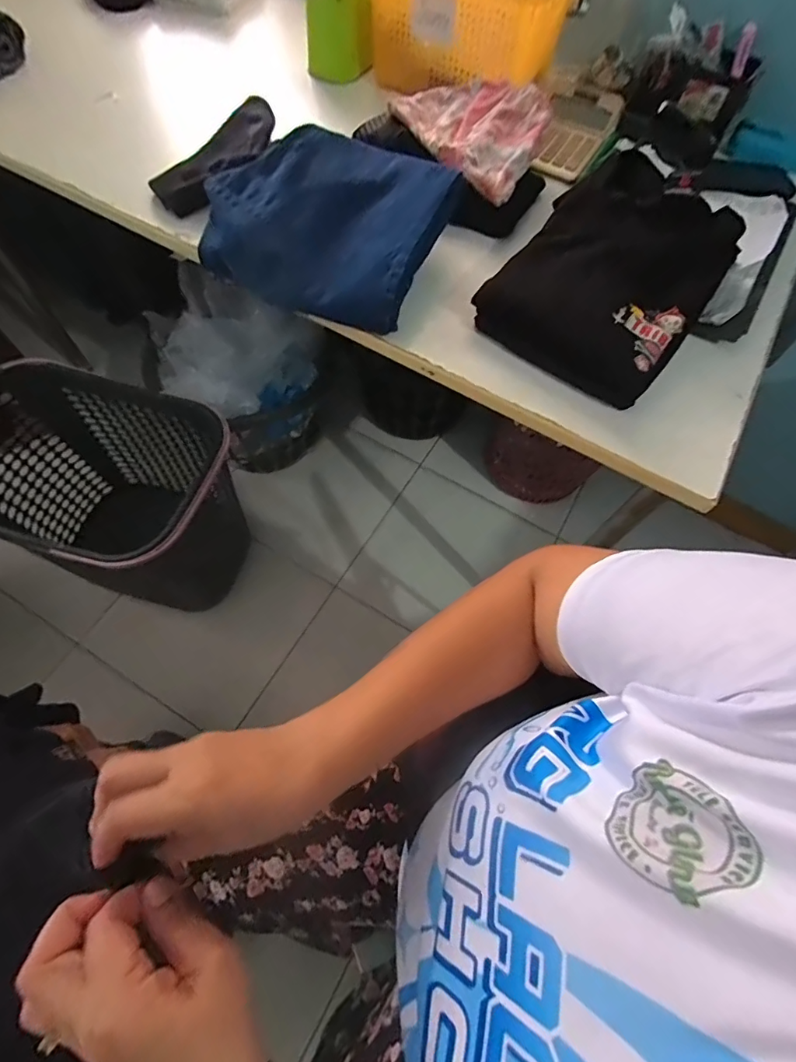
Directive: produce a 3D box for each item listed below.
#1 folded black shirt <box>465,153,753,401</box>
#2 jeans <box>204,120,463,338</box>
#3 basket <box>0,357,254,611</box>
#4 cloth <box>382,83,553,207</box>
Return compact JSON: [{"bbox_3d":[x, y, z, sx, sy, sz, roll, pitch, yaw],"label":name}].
[{"bbox_3d":[0.227,-0.273,0.520,0.194,0.053,0.250,36,80,10],"label":"folded black shirt"},{"bbox_3d":[-0.070,-0.338,0.524,0.231,0.063,0.208,18,65,5],"label":"jeans"},{"bbox_3d":[-0.536,-0.052,0.930,0.447,0.368,0.307,19,65,5],"label":"basket"},{"bbox_3d":[0.091,-0.499,0.590,0.177,0.048,0.138,32,67,11],"label":"cloth"}]

